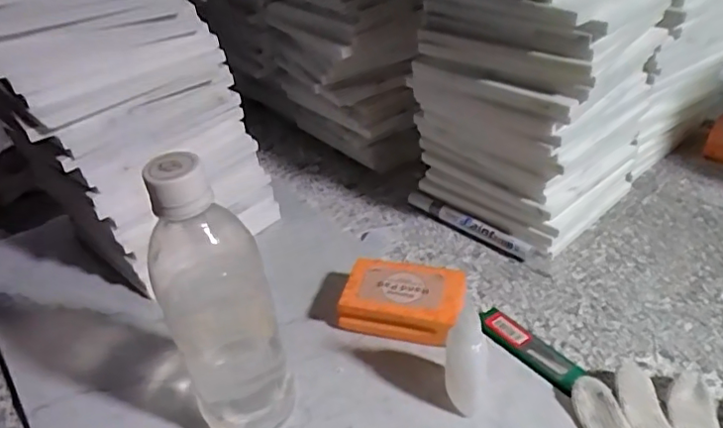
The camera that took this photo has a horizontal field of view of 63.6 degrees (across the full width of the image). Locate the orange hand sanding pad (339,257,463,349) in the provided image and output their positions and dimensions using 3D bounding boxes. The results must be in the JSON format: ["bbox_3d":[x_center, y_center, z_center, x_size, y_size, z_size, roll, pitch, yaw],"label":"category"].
[{"bbox_3d":[0.034,0.072,0.474,0.095,0.040,0.062,8,38,15],"label":"orange hand sanding pad"}]

